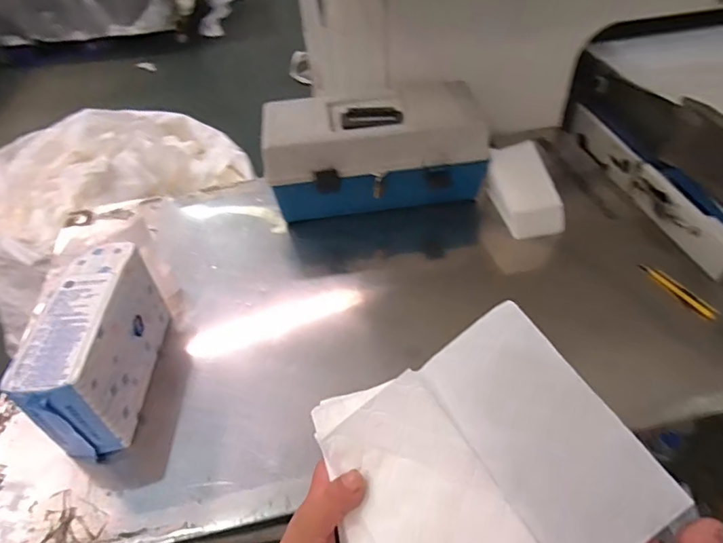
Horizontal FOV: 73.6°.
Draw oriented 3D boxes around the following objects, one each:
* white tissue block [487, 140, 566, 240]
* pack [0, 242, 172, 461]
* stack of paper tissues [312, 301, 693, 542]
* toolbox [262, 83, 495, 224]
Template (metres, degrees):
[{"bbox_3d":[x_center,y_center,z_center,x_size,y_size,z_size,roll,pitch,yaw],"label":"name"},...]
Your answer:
[{"bbox_3d":[0.291,-0.145,0.890,0.097,0.108,0.162,-13,46,-9],"label":"white tissue block"},{"bbox_3d":[-0.357,0.111,0.678,0.088,0.184,0.247,-4,46,0],"label":"pack"},{"bbox_3d":[0.063,0.127,0.307,0.195,0.028,0.165,-34,58,0],"label":"stack of paper tissues"},{"bbox_3d":[0.025,-0.230,0.940,0.391,0.172,0.186,-6,46,-3],"label":"toolbox"}]

